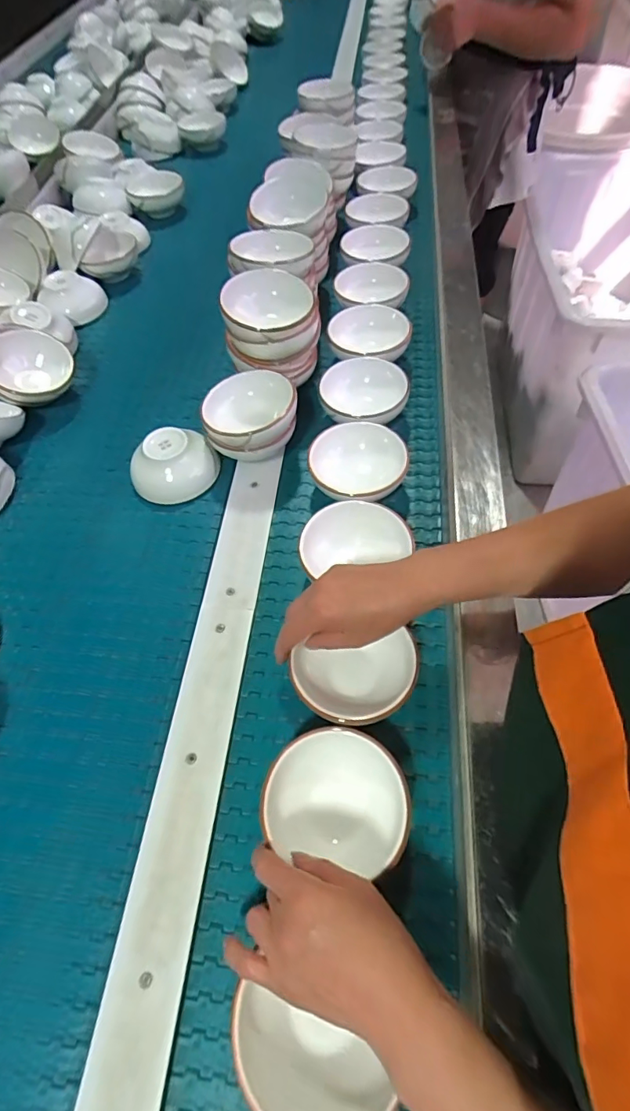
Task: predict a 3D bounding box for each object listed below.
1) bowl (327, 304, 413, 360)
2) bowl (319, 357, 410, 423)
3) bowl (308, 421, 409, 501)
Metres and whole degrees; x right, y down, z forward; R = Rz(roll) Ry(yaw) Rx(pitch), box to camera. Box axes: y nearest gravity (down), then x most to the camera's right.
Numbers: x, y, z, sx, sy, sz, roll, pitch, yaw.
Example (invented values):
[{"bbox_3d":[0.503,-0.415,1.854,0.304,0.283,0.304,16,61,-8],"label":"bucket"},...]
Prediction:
[{"bbox_3d":[0.071,-0.286,0.671,0.107,0.050,0.105,-4,59,6],"label":"bowl"},{"bbox_3d":[0.056,-0.193,0.618,0.098,0.050,0.100,-4,59,6],"label":"bowl"},{"bbox_3d":[0.048,-0.096,0.565,0.107,0.047,0.109,-4,59,6],"label":"bowl"}]

